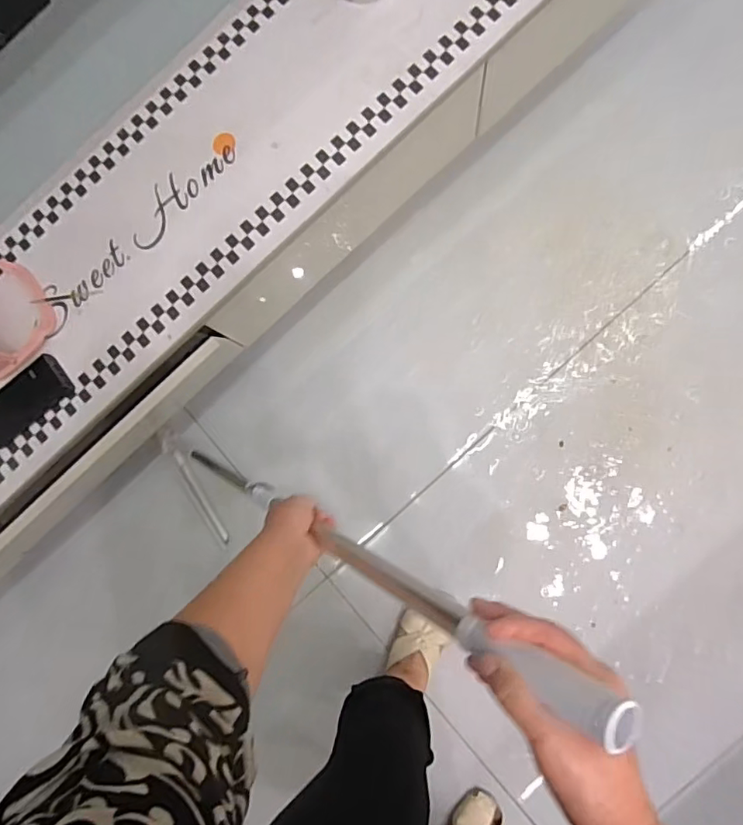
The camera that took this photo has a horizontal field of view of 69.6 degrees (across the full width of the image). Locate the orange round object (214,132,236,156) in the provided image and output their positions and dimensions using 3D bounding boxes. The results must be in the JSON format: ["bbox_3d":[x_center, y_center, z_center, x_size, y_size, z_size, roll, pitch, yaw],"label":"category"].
[{"bbox_3d":[-0.216,-0.393,0.780,0.031,0.004,0.028,-30,83,4],"label":"orange round object"}]

